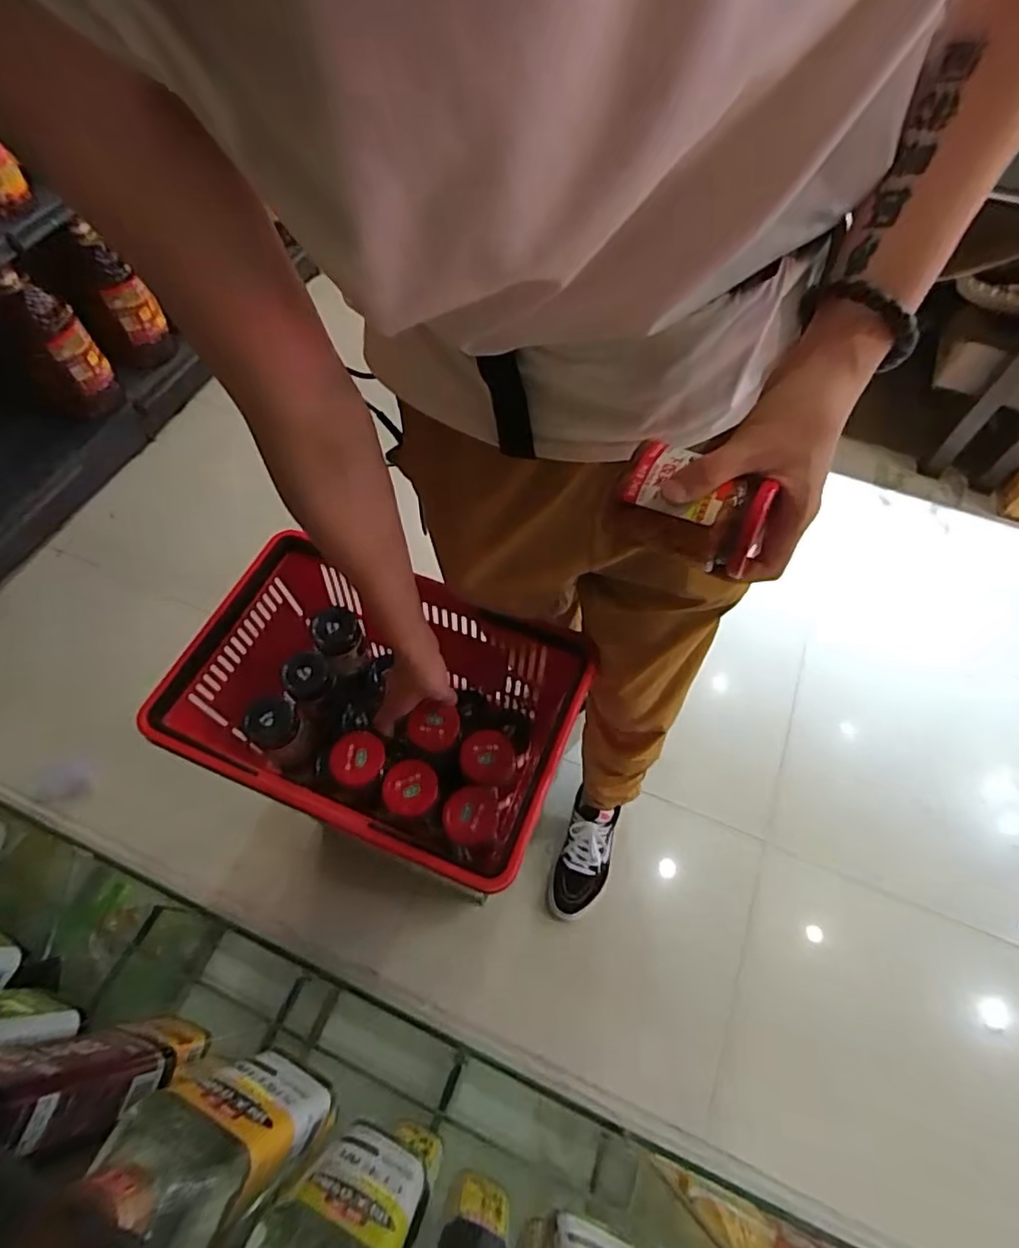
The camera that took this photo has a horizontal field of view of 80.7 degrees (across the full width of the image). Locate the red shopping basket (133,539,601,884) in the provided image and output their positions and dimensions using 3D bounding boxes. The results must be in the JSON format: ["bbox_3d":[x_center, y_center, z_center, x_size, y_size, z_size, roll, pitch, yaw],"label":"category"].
[{"bbox_3d":[-0.170,0.115,0.799,0.477,0.179,0.312,21,62,10],"label":"red shopping basket"}]

